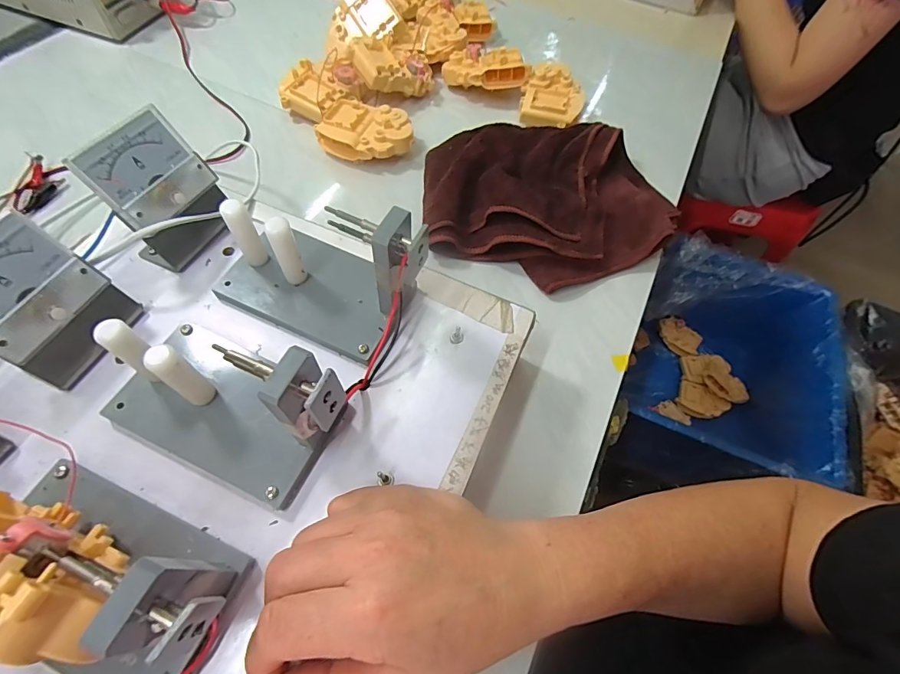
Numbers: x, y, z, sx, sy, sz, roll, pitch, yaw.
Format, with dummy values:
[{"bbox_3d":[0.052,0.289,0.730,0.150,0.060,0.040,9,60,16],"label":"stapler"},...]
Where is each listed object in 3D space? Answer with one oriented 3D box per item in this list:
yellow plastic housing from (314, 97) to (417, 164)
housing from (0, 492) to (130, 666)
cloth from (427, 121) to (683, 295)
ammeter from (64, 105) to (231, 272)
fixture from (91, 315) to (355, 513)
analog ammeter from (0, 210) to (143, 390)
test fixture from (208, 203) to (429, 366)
[{"bbox_3d":[-0.091,-0.215,0.465,0.097,0.040,0.063,24,62,9],"label":"yellow plastic housing"},{"bbox_3d":[-0.167,0.088,0.164,0.095,0.056,0.040,20,62,8],"label":"housing"},{"bbox_3d":[0.100,-0.134,0.424,0.246,0.051,0.179,1,61,-3],"label":"cloth"},{"bbox_3d":[-0.189,-0.093,0.285,0.043,0.074,0.069,28,63,12],"label":"ammeter"},{"bbox_3d":[-0.119,0.029,0.221,0.130,0.081,0.067,23,62,9],"label":"fixture"},{"bbox_3d":[-0.228,-0.018,0.240,0.039,0.069,0.063,23,62,9],"label":"analog ammeter"},{"bbox_3d":[-0.079,-0.049,0.270,0.132,0.087,0.083,23,62,9],"label":"test fixture"}]

